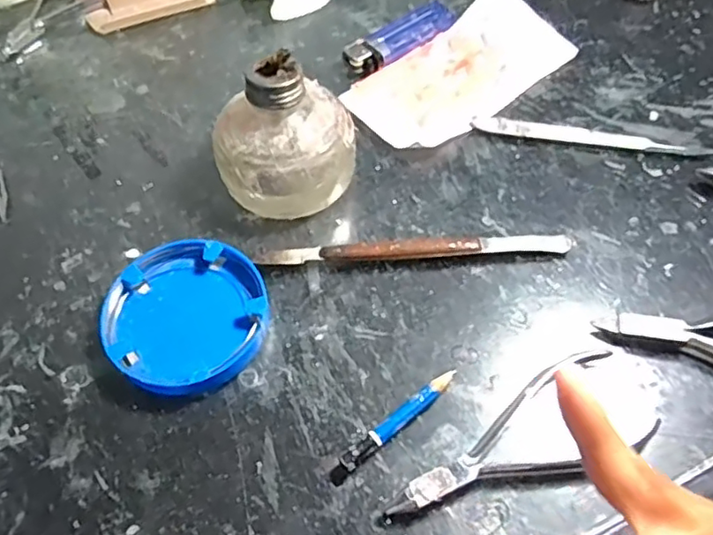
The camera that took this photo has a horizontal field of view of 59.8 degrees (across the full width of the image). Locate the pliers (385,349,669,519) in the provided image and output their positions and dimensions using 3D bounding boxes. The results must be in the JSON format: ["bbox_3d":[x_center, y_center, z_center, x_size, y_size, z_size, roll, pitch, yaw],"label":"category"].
[{"bbox_3d":[0.067,0.076,0.271,0.120,0.012,0.046,-19,61,-9],"label":"pliers"}]

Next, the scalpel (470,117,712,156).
[{"bbox_3d":[0.137,-0.076,0.363,0.135,0.005,0.010,9,60,7],"label":"scalpel"}]

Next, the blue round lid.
[{"bbox_3d":[-0.085,0.024,0.309,0.079,0.015,0.076,-1,60,2],"label":"blue round lid"}]

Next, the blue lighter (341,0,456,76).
[{"bbox_3d":[0.028,-0.153,0.411,0.080,0.012,0.027,-32,64,-16],"label":"blue lighter"}]

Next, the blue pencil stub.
[{"bbox_3d":[0.017,0.071,0.279,0.071,0.010,0.008,-35,65,-17],"label":"blue pencil stub"}]

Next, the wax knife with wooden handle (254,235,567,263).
[{"bbox_3d":[0.031,-0.009,0.326,0.161,0.010,0.010,-2,60,1],"label":"wax knife with wooden handle"}]

